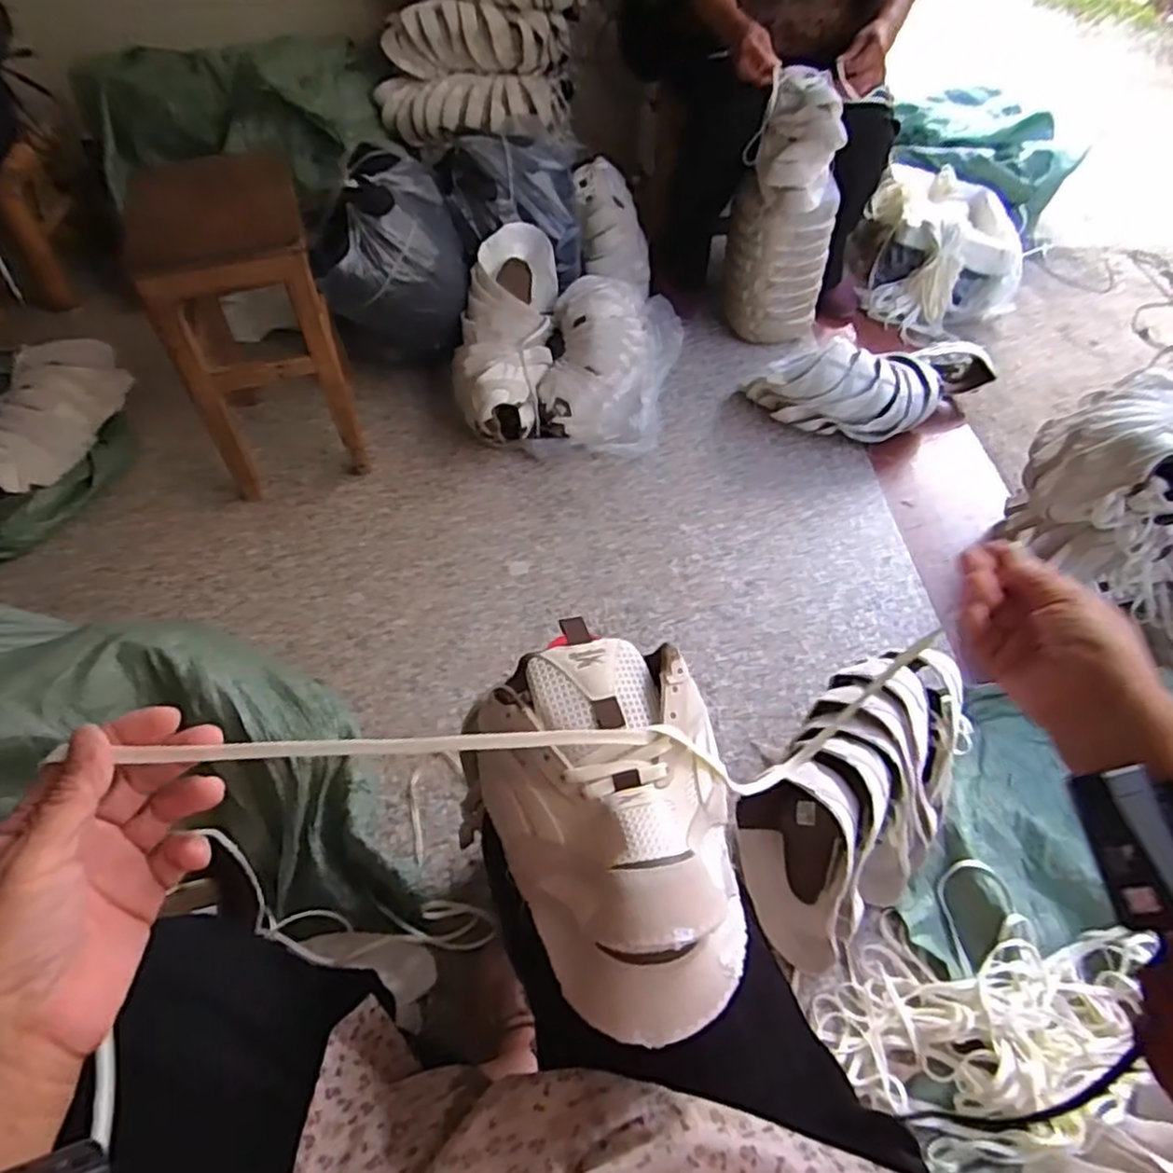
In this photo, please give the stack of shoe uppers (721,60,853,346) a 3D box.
[{"bbox_3d":[0.374,-0.706,1.395,0.155,0.448,0.169,-26,55,-19],"label":"stack of shoe uppers"}]

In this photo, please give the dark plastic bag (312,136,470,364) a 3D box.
[{"bbox_3d":[-0.353,-0.562,1.348,0.251,0.382,0.289,-13,52,-10],"label":"dark plastic bag"}]

